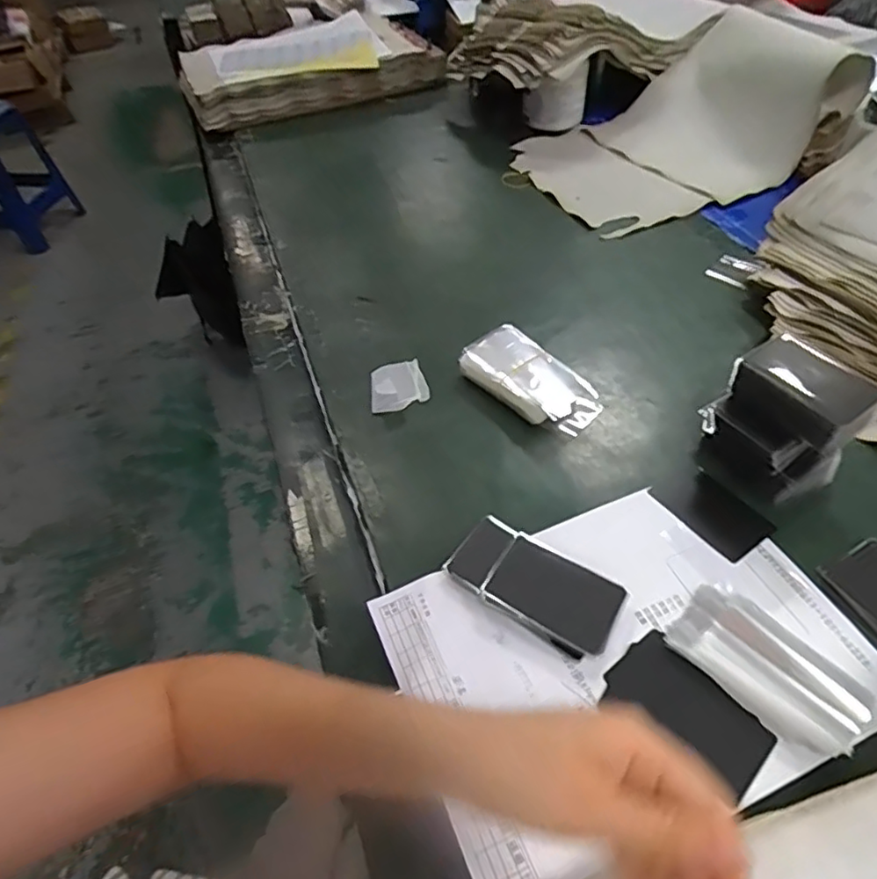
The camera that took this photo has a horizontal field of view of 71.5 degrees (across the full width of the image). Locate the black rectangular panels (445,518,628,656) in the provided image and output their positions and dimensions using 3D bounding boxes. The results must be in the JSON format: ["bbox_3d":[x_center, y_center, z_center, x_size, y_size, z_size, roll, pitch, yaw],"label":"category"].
[{"bbox_3d":[0.068,0.103,0.434,0.121,0.020,0.062,22,54,23],"label":"black rectangular panels"}]

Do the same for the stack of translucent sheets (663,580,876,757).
[{"bbox_3d":[0.214,0.146,0.396,0.066,0.006,0.113,-38,55,-25],"label":"stack of translucent sheets"}]

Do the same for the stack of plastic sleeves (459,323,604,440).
[{"bbox_3d":[0.084,-0.054,0.566,0.067,0.034,0.130,-34,54,-23],"label":"stack of plastic sleeves"}]

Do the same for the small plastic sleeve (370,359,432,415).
[{"bbox_3d":[-0.038,-0.057,0.584,0.054,0.026,0.065,-6,48,0],"label":"small plastic sleeve"}]

